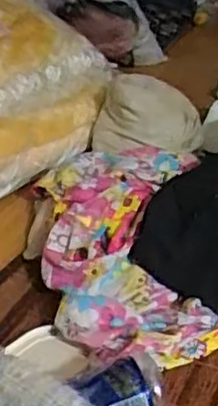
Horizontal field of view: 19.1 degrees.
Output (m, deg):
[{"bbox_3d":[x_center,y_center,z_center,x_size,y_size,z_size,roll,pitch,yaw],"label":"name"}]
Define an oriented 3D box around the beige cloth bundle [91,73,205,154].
[{"bbox_3d":[0.057,-0.132,0.949,0.134,0.089,0.133,19,37,34],"label":"beige cloth bundle"}]

